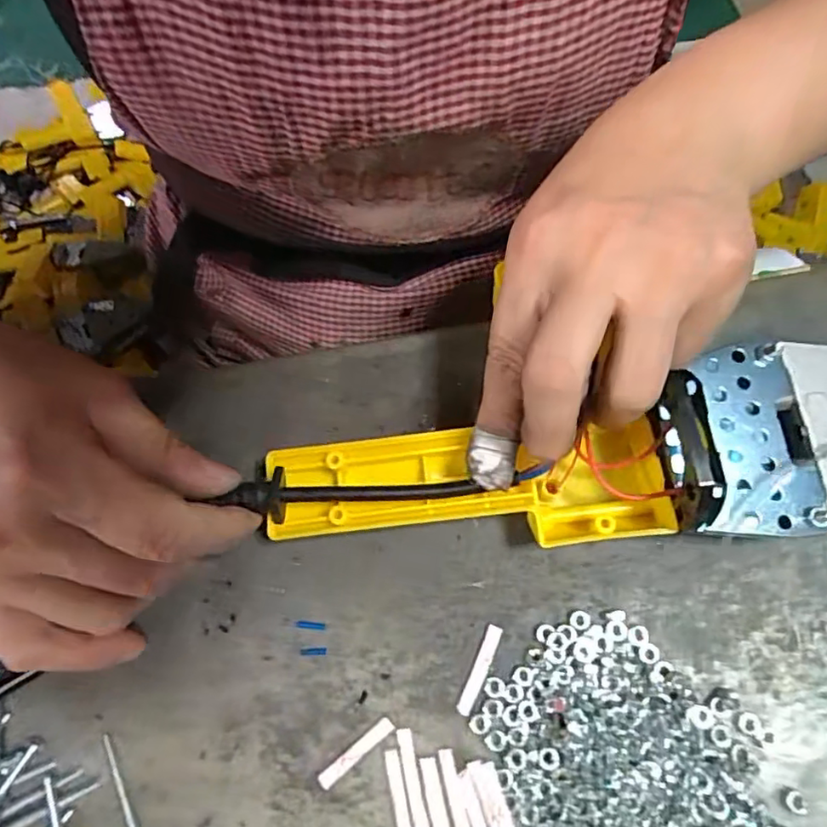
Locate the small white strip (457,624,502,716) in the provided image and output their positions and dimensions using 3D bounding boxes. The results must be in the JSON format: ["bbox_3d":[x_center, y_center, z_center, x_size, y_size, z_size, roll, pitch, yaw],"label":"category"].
[{"bbox_3d":[0.024,0.093,0.210,0.006,0.004,0.032,22,74,11],"label":"small white strip"}]

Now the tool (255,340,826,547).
[{"bbox_3d":[0.082,0.014,0.207,0.271,0.046,0.059,-8,66,5],"label":"tool"}]

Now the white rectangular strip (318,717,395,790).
[{"bbox_3d":[-0.020,0.121,0.204,0.031,0.004,0.005,-38,73,-9],"label":"white rectangular strip"}]

